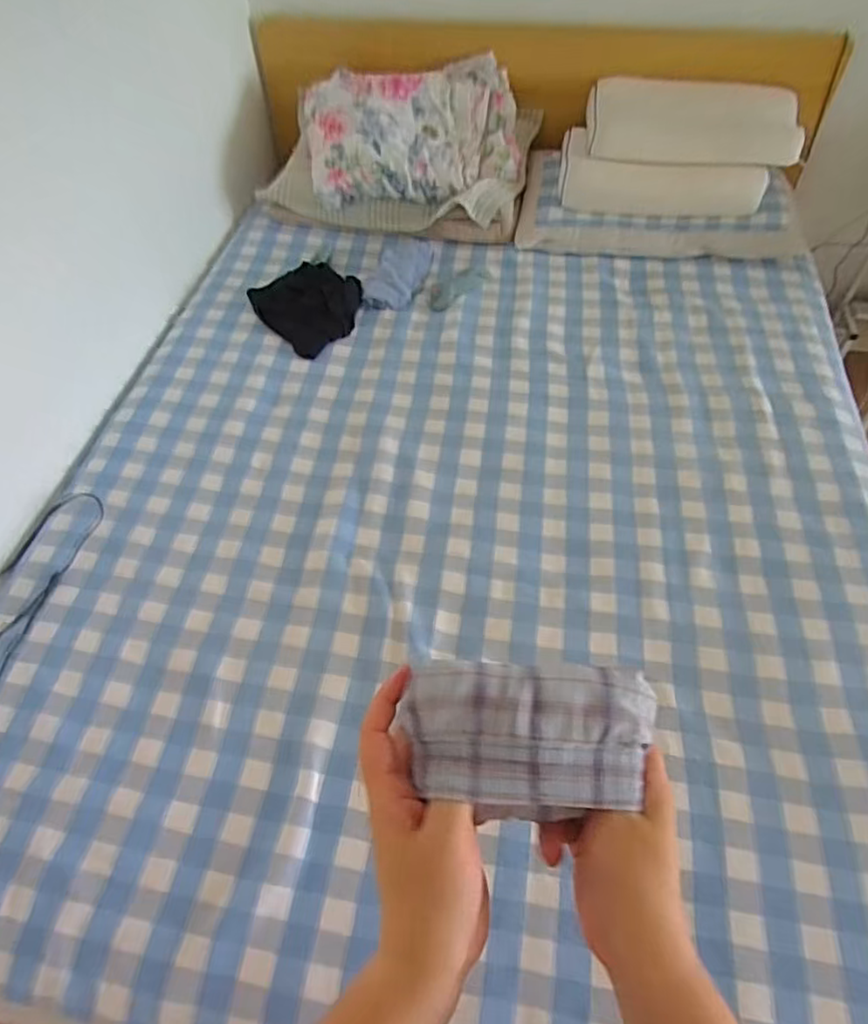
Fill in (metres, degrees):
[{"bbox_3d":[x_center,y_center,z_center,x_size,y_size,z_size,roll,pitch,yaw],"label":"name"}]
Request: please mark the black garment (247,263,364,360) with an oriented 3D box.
[{"bbox_3d":[-0.286,-0.490,1.435,0.238,0.041,0.276,-37,61,-22],"label":"black garment"}]

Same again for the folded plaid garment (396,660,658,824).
[{"bbox_3d":[0.057,0.124,0.347,0.137,0.037,0.076,-1,54,1],"label":"folded plaid garment"}]

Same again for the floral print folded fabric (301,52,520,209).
[{"bbox_3d":[-0.065,-0.971,1.594,0.561,0.130,0.447,6,73,-5],"label":"floral print folded fabric"}]

